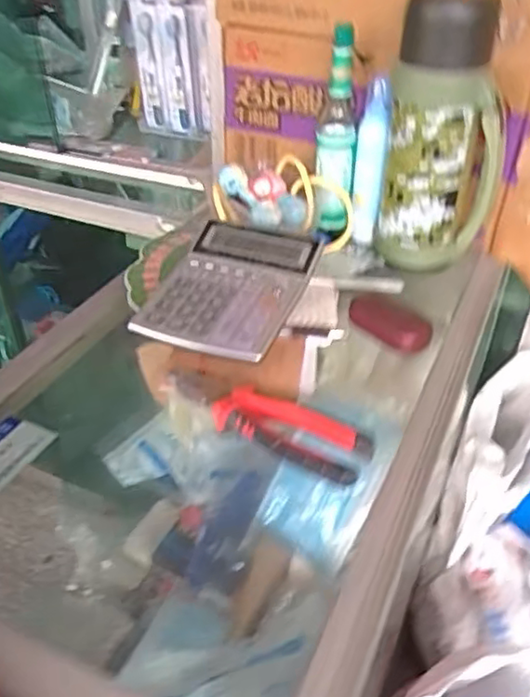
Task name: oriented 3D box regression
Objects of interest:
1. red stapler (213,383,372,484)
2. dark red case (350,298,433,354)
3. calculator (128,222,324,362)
[{"bbox_3d":[0.021,0.066,0.525,0.126,0.020,0.048,21,42,25],"label":"red stapler"},{"bbox_3d":[0.122,-0.023,0.633,0.077,0.025,0.039,30,47,34],"label":"dark red case"},{"bbox_3d":[-0.036,-0.066,0.656,0.136,0.030,0.177,14,40,18],"label":"calculator"}]

